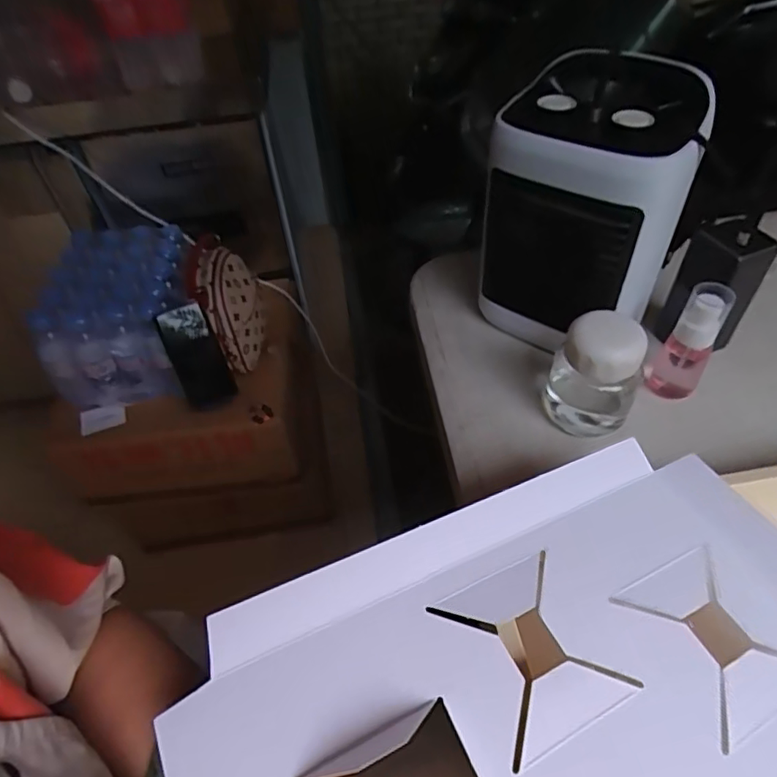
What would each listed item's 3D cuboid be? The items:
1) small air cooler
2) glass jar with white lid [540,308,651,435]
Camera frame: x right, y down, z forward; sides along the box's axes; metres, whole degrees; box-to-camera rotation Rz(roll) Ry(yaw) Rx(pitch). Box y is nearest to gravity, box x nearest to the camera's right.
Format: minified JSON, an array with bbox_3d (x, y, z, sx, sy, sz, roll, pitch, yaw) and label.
[{"bbox_3d":[0.180,-0.161,0.513,0.158,0.235,0.108,30,57,28],"label":"small air cooler"},{"bbox_3d":[0.184,-0.017,0.486,0.073,0.112,0.075,-3,48,3],"label":"glass jar with white lid"}]

